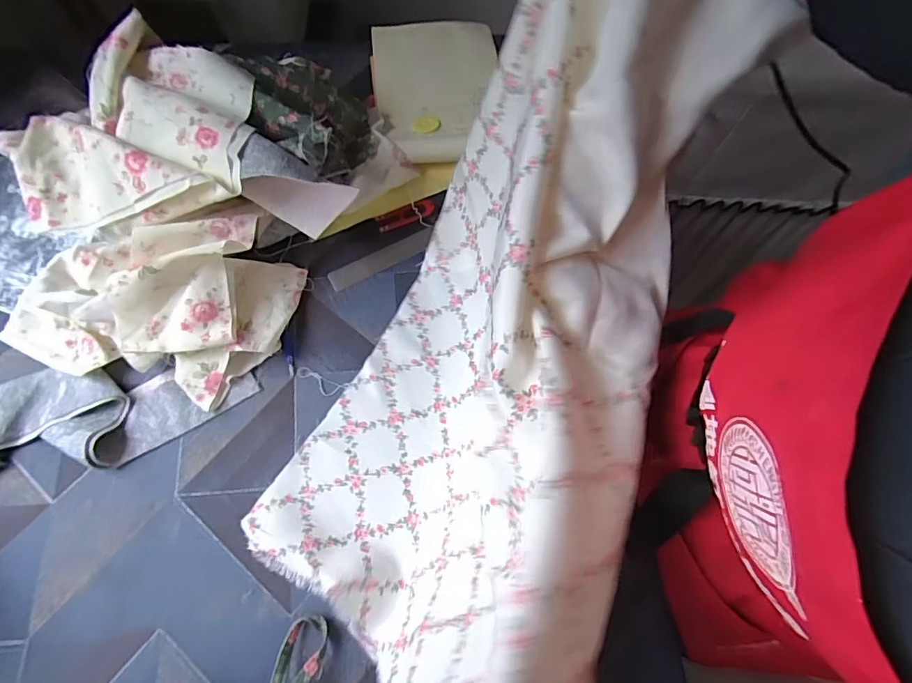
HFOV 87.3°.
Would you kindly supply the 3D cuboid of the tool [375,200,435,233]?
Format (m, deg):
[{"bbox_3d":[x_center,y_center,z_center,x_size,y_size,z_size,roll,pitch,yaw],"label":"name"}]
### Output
[{"bbox_3d":[-0.066,-0.166,0.623,0.075,0.010,0.028,-19,72,-9],"label":"tool"}]

